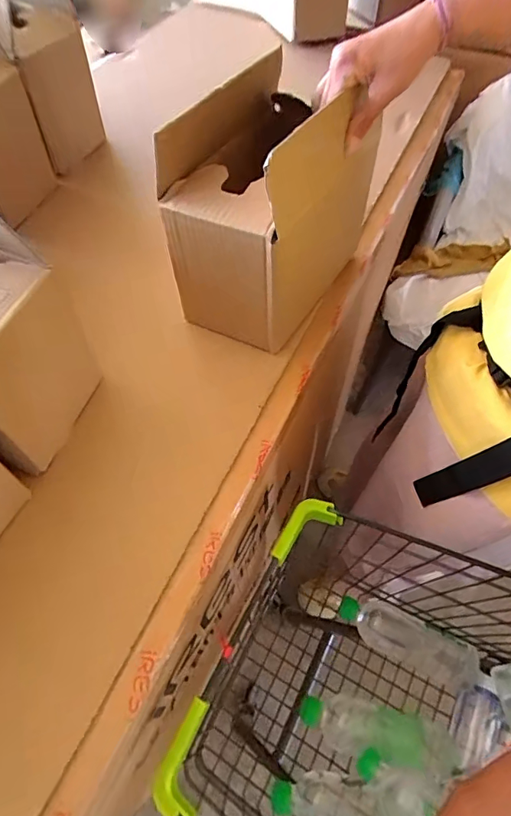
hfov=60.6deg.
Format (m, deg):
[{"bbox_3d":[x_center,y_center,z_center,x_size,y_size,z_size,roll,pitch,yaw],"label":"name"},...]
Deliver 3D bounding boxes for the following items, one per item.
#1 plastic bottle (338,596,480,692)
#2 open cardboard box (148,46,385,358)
[{"bbox_3d":[0.225,0.344,0.649,0.209,0.065,0.064,21,60,11],"label":"plastic bottle"},{"bbox_3d":[0.022,-0.228,0.504,0.139,0.235,0.236,29,61,15],"label":"open cardboard box"}]

